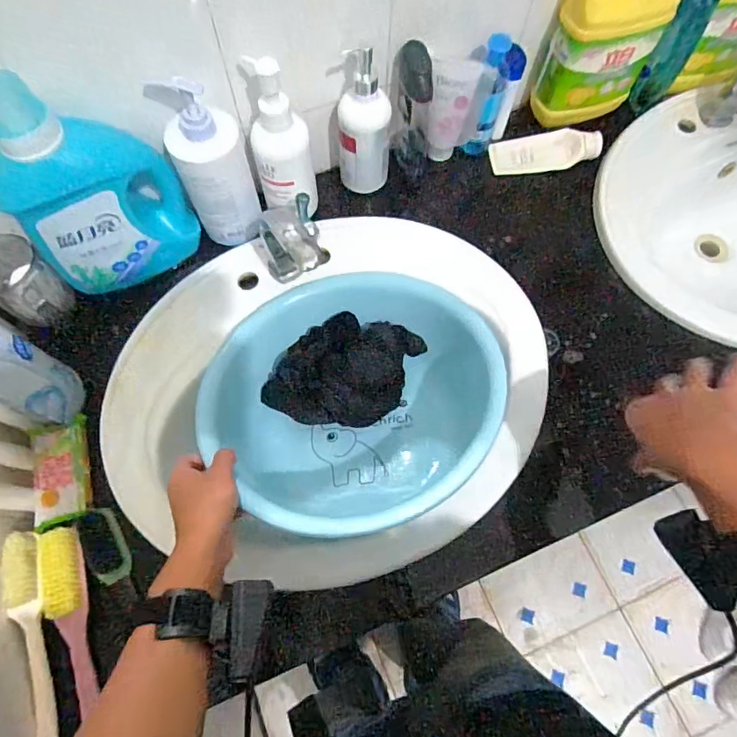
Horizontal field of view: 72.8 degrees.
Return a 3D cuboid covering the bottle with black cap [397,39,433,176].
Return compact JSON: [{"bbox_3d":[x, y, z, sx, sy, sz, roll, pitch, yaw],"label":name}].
[{"bbox_3d":[0.058,-0.333,0.669,0.055,0.183,0.041,5,69,1],"label":"bottle with black cap"}]

